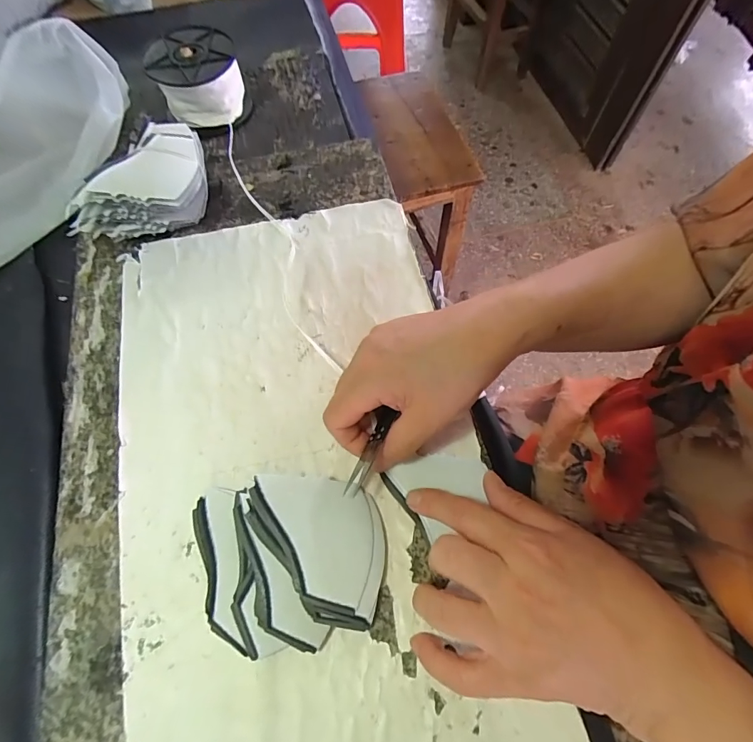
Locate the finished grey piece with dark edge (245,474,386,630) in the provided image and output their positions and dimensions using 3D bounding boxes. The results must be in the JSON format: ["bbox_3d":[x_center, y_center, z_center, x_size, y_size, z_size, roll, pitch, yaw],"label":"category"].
[{"bbox_3d":[-0.039,0.111,0.267,0.087,0.022,0.080,7,65,4],"label":"finished grey piece with dark edge"}]

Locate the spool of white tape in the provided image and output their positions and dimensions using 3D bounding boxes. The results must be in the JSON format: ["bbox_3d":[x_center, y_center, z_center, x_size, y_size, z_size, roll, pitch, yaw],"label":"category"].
[{"bbox_3d":[-0.186,-0.306,0.445,0.086,0.060,0.092,-19,66,-9],"label":"spool of white tape"}]

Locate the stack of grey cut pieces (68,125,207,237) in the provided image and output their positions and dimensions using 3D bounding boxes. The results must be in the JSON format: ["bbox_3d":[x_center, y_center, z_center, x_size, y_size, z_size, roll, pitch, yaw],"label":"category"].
[{"bbox_3d":[-0.208,-0.165,0.375,0.113,0.059,0.085,-10,65,-4],"label":"stack of grey cut pieces"}]

